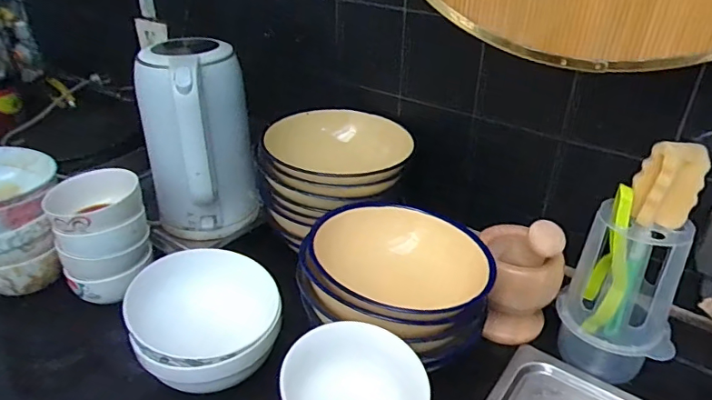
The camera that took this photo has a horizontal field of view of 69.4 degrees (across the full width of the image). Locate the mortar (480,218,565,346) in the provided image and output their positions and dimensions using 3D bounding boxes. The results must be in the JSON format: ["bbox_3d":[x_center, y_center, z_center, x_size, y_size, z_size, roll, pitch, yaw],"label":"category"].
[{"bbox_3d":[0.190,0.085,0.592,0.088,0.156,0.109,5,32,7],"label":"mortar"}]

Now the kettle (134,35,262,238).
[{"bbox_3d":[-0.221,-0.082,0.729,0.141,0.253,0.217,-9,33,-15],"label":"kettle"}]

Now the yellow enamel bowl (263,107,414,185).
[{"bbox_3d":[-0.020,-0.064,0.648,0.176,0.048,0.163,1,32,0],"label":"yellow enamel bowl"}]

